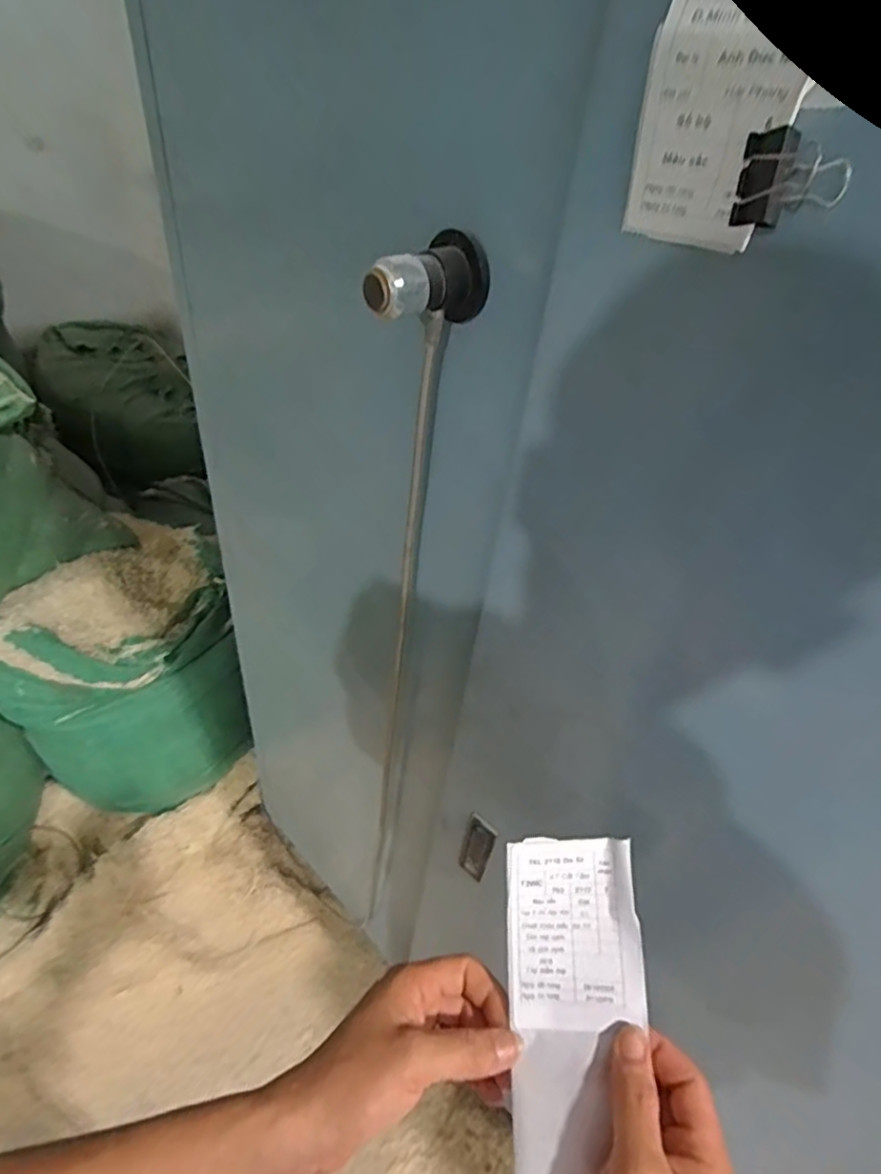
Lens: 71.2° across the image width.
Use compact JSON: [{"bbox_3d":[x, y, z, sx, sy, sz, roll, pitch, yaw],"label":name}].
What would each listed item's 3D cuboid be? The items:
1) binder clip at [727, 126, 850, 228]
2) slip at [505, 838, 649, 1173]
[{"bbox_3d":[0.141,-0.164,0.249,0.037,0.031,0.023,-6,44,-15],"label":"binder clip"},{"bbox_3d":[0.071,0.253,0.355,0.085,0.032,0.201,11,67,4],"label":"slip"}]

